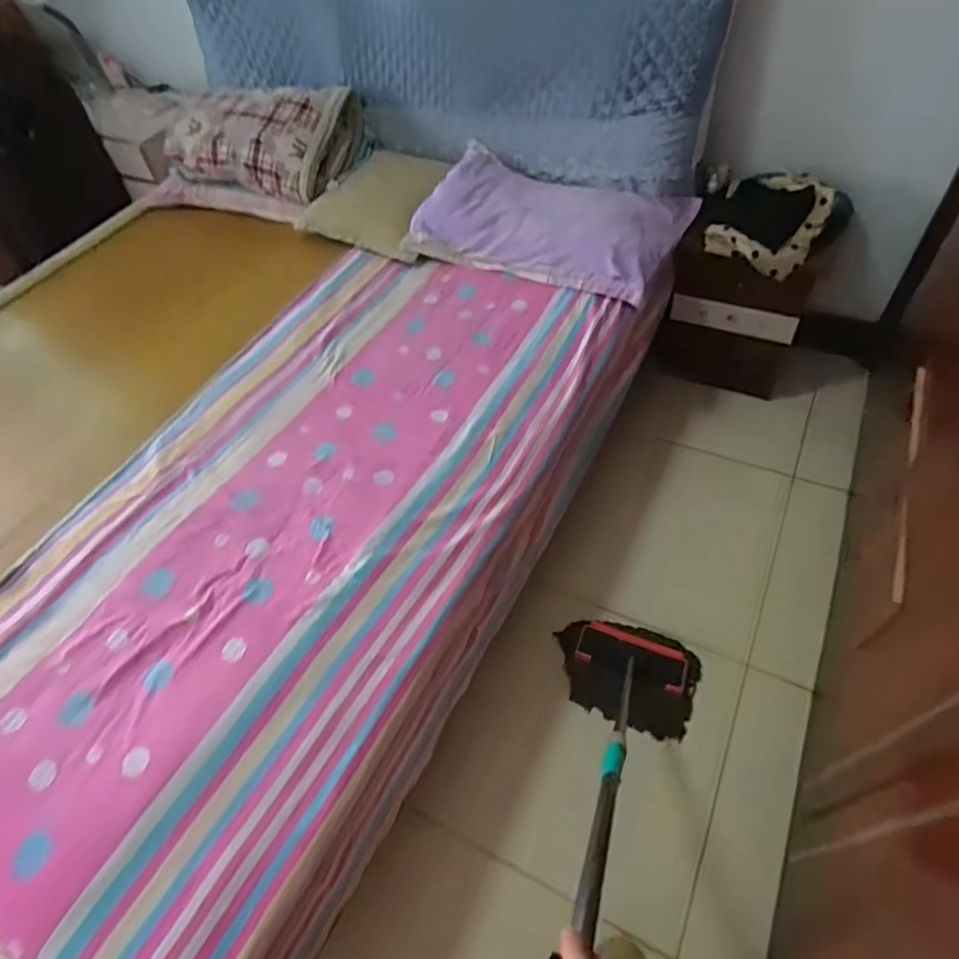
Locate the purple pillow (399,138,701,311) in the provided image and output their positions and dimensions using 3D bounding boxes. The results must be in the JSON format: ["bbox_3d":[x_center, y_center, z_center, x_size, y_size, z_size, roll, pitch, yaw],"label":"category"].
[{"bbox_3d":[0.188,-0.723,1.625,0.688,0.143,0.413,20,57,16],"label":"purple pillow"}]

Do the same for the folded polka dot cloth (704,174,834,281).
[{"bbox_3d":[0.754,-0.687,1.553,0.270,0.115,0.302,27,60,25],"label":"folded polka dot cloth"}]

